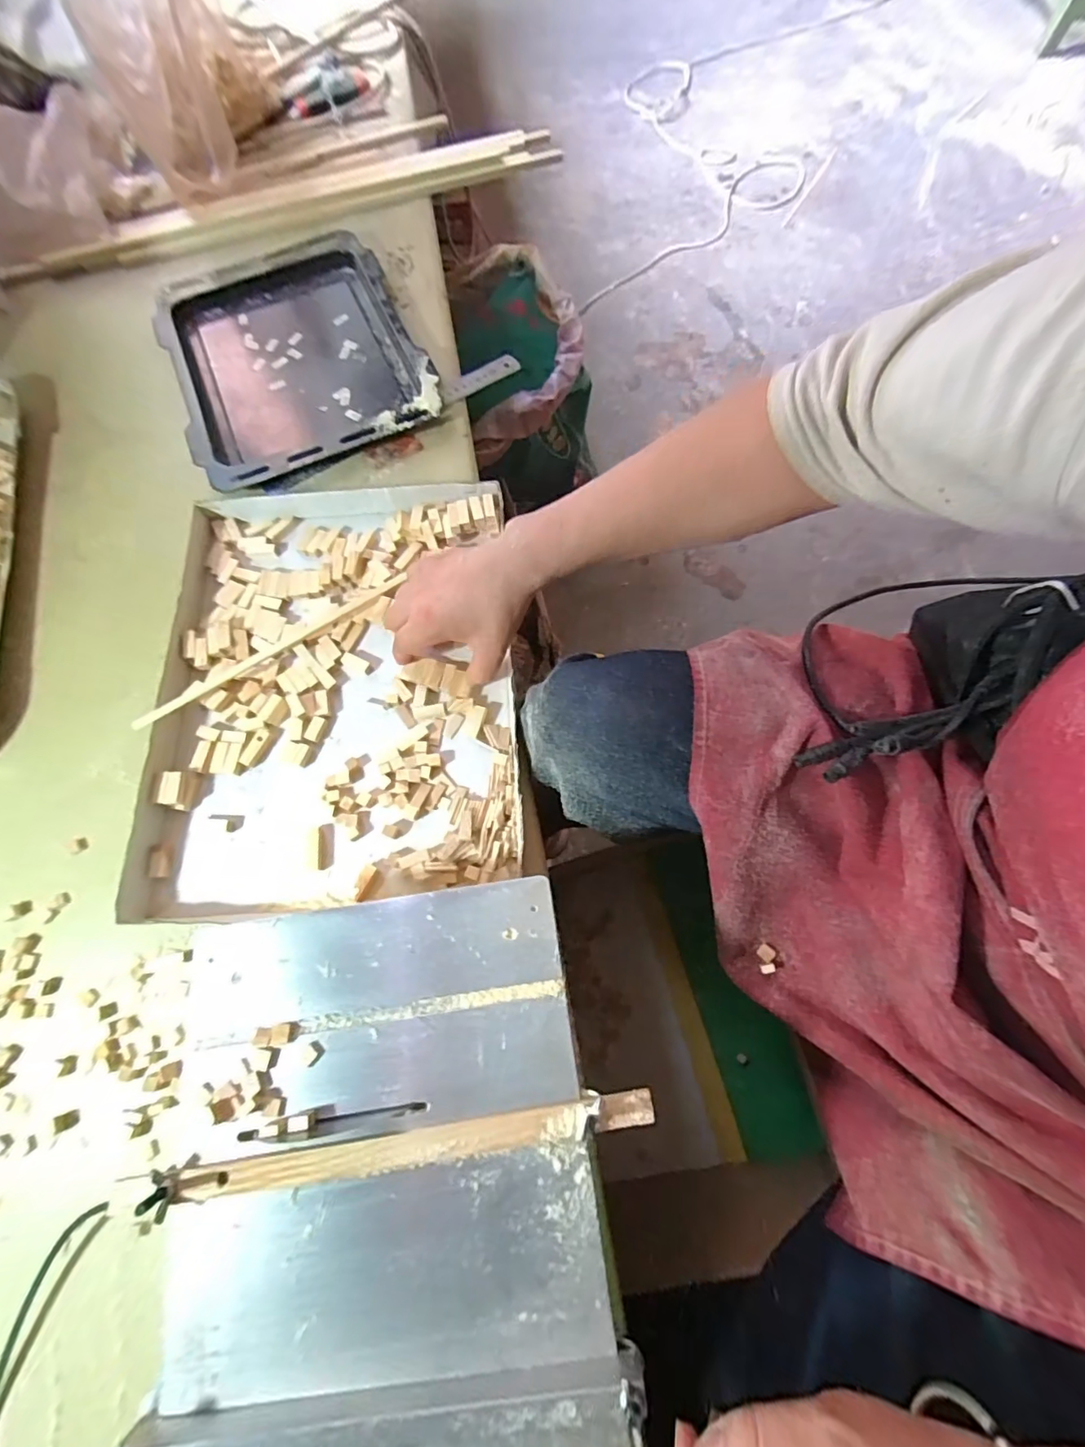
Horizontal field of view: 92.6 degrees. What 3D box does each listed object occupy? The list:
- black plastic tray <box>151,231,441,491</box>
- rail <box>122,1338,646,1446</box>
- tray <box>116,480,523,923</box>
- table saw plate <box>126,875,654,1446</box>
[{"bbox_3d":[-0.302,-0.454,0.620,0.268,0.032,0.390,-24,72,-8],"label":"black plastic tray"},{"bbox_3d":[-0.072,0.322,0.238,0.239,0.024,0.014,-7,70,-2],"label":"rail"},{"bbox_3d":[-0.184,-0.046,0.467,0.303,0.033,0.385,-7,70,-2],"label":"tray"},{"bbox_3d":[-0.082,0.229,0.277,0.232,0.023,0.252,-8,70,-2],"label":"table saw plate"}]

